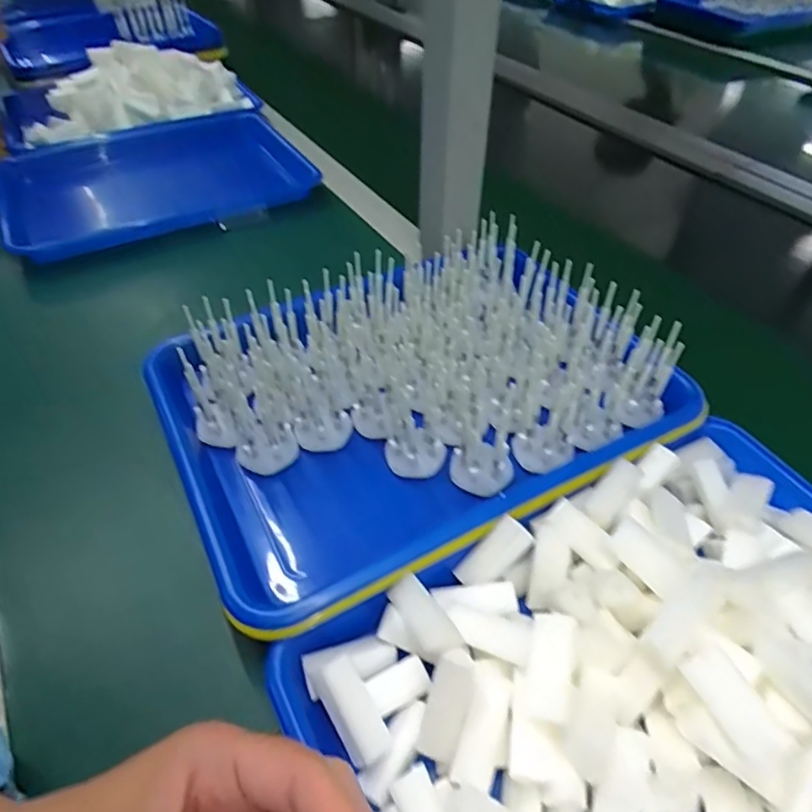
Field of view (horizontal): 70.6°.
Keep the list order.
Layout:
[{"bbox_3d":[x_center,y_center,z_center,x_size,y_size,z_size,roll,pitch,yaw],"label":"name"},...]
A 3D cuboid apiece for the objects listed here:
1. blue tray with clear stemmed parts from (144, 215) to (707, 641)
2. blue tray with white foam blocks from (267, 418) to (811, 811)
[{"bbox_3d":[0.011,-0.018,0.397,0.333,0.072,0.240,-21,50,-20],"label":"blue tray with clear stemmed parts"},{"bbox_3d":[0.126,0.140,0.267,0.322,0.052,0.230,-22,50,-21],"label":"blue tray with white foam blocks"}]

